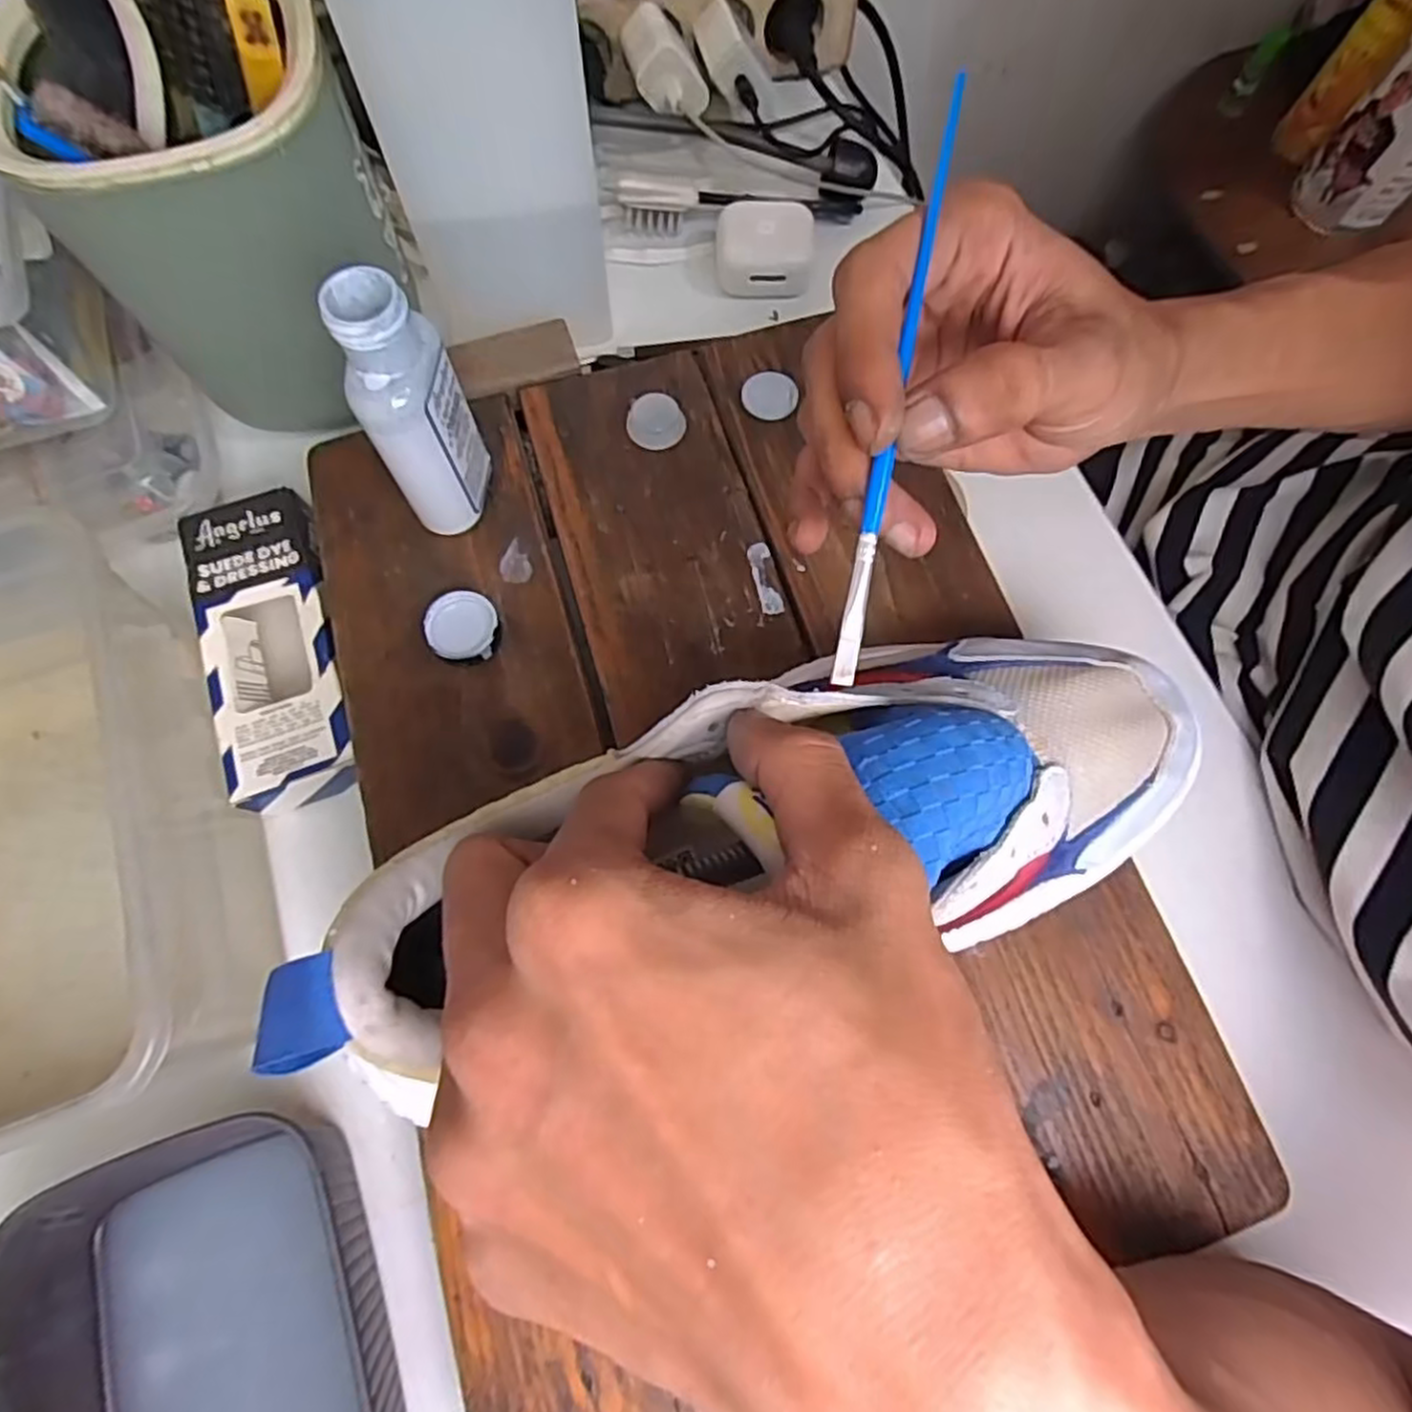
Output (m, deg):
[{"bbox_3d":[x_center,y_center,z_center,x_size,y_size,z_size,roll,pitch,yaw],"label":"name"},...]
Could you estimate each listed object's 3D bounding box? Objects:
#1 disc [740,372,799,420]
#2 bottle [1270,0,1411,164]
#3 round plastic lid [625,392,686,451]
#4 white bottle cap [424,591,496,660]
[{"bbox_3d":[0.030,-0.149,0.357,0.025,0.004,0.026,0,72,-1],"label":"disc"},{"bbox_3d":[0.555,-0.551,0.621,0.040,0.174,0.050,-41,77,-10],"label":"bottle"},{"bbox_3d":[-0.024,-0.134,0.351,0.027,0.010,0.024,11,72,2],"label":"round plastic lid"},{"bbox_3d":[-0.101,-0.032,0.313,0.027,0.014,0.029,0,74,1],"label":"white bottle cap"}]

